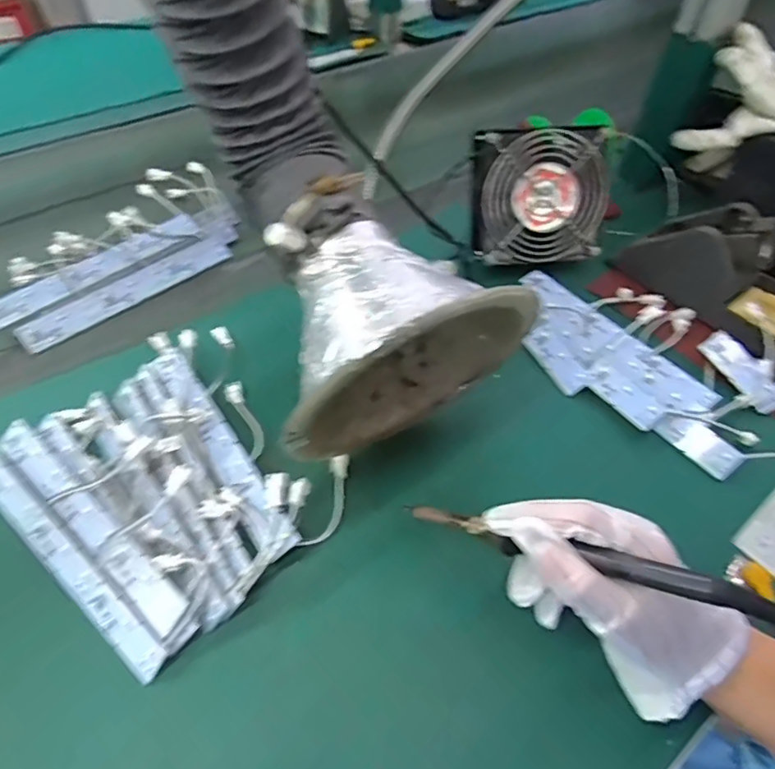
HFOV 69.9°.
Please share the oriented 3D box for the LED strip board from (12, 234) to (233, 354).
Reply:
[{"bbox_3d":[-0.233,-0.087,0.504,0.193,0.007,0.030,-35,92,-24],"label":"LED strip board"}]

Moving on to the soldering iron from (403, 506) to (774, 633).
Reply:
[{"bbox_3d":[0.100,0.092,0.298,0.215,0.012,0.014,6,44,38],"label":"soldering iron"}]

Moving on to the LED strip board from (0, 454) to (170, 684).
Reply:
[{"bbox_3d":[-0.205,0.107,0.348,0.195,0.005,0.026,35,90,22],"label":"LED strip board"}]

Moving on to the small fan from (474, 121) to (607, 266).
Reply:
[{"bbox_3d":[0.144,-0.175,0.525,0.124,0.122,0.032,-3,20,-4],"label":"small fan"}]

